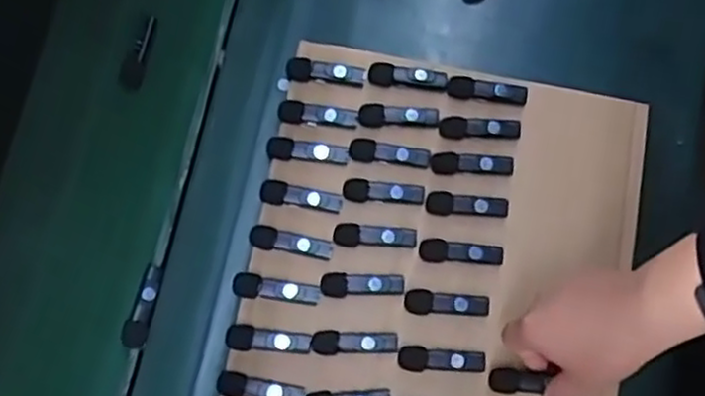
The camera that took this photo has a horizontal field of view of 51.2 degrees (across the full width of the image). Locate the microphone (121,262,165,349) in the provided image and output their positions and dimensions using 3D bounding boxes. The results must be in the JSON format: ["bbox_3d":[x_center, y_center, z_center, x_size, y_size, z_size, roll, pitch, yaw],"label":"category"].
[{"bbox_3d":[-0.165,0.085,0.581,0.017,0.010,0.066,12,77,3],"label":"microphone"}]

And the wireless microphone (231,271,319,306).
[{"bbox_3d":[-0.060,0.071,0.572,0.068,0.010,0.019,9,77,2],"label":"wireless microphone"}]

